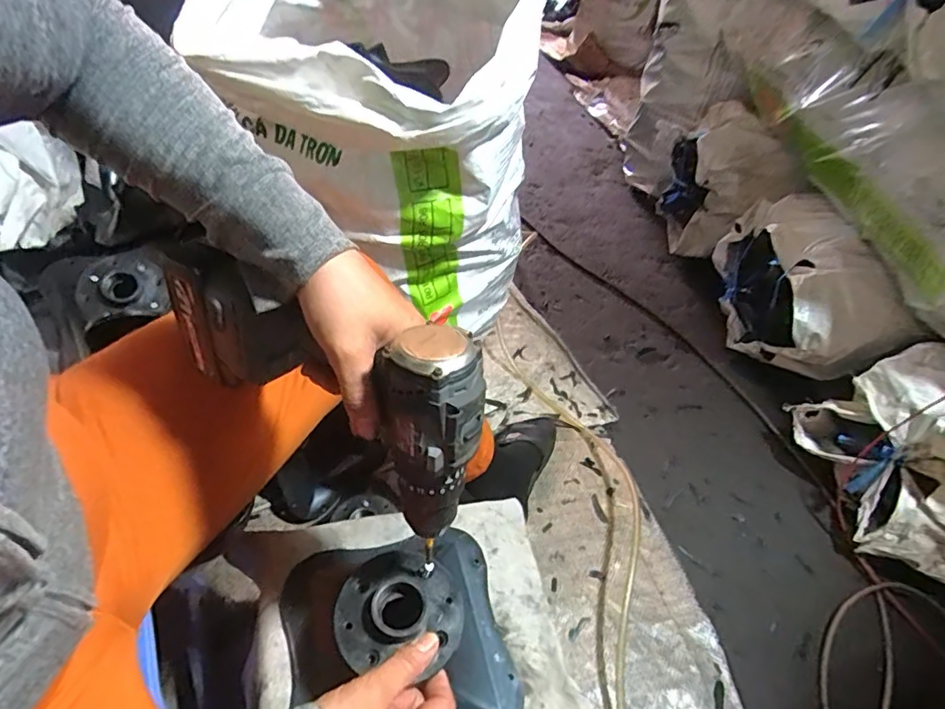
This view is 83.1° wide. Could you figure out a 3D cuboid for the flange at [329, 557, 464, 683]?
[{"bbox_3d":[-0.054,0.194,0.407,0.095,0.026,0.088,4,44,-4],"label":"flange"}]

